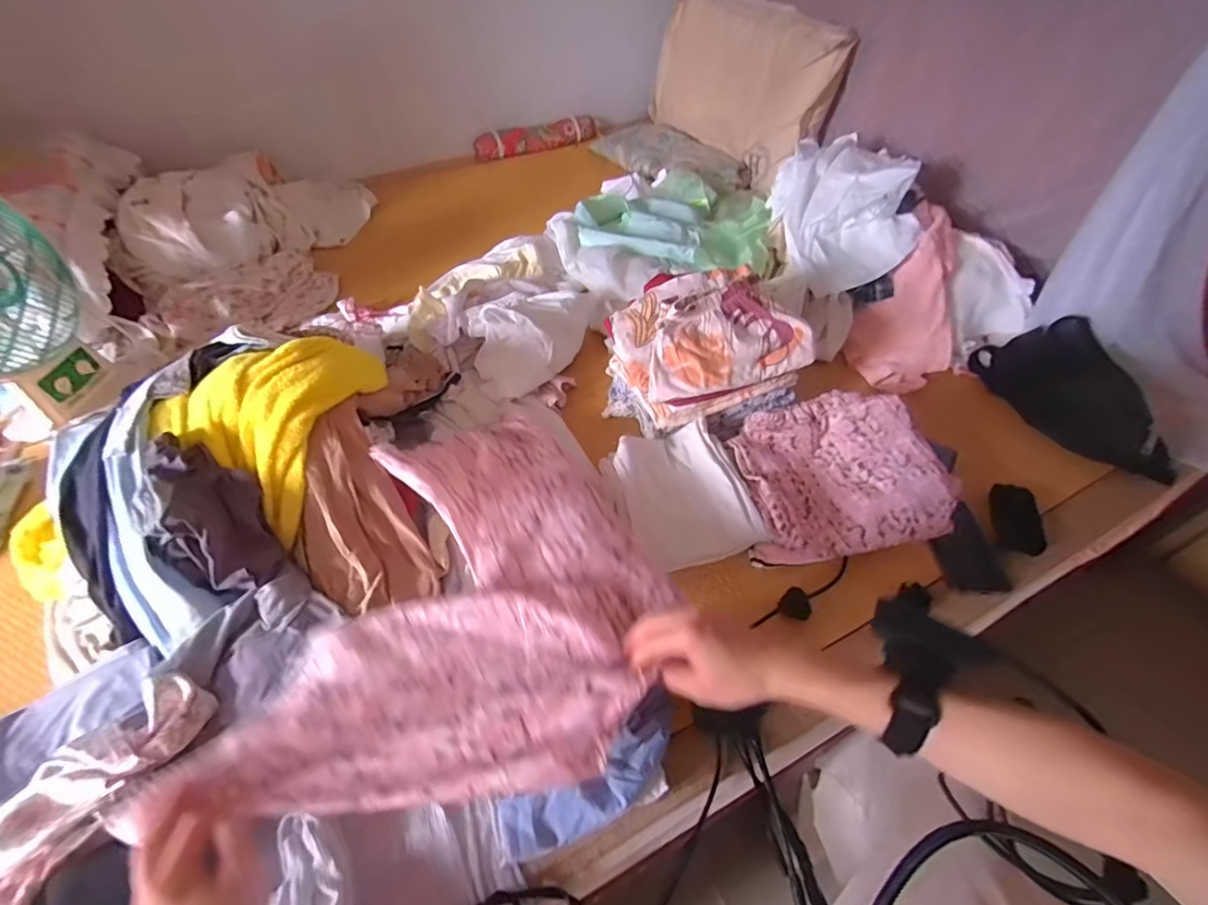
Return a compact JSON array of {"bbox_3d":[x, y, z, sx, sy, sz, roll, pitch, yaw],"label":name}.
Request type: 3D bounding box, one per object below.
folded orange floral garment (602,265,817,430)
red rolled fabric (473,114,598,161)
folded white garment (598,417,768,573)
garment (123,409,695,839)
[{"bbox_3d":[0.156,-0.171,0.802,0.272,0.140,0.192,-13,50,-10],"label":"folded orange floral garment"},{"bbox_3d":[-0.202,-1.018,1.667,0.421,0.069,0.064,-21,52,-15],"label":"red rolled fabric"},{"bbox_3d":[0.104,0.059,0.722,0.181,0.061,0.207,-15,50,-11],"label":"folded white garment"},{"bbox_3d":[-0.113,0.097,0.591,0.354,0.163,0.549,5,49,6],"label":"garment"}]

